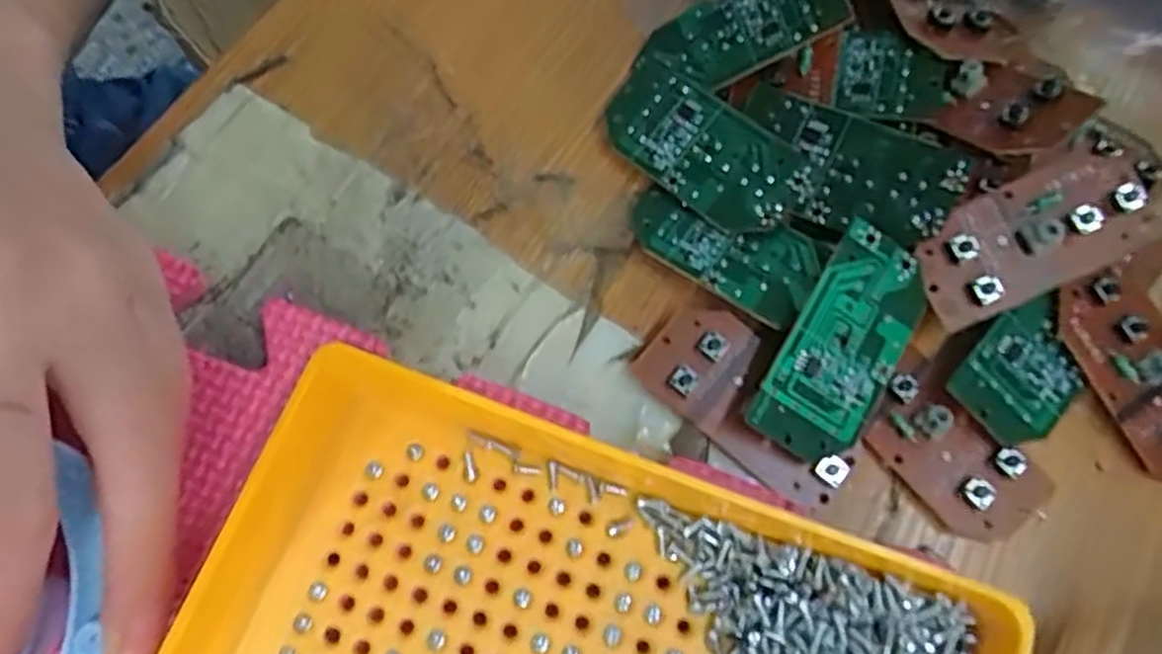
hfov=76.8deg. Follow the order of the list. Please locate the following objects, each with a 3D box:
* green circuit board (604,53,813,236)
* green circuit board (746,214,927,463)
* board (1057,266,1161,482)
[{"bbox_3d":[0.033,-0.051,0.208,0.062,0.005,0.029,41,92,16],"label":"green circuit board"},{"bbox_3d":[0.067,0.005,0.185,0.030,0.004,0.059,33,81,-9],"label":"green circuit board"},{"bbox_3d":[0.147,0.013,0.189,0.027,0.010,0.058,-33,86,-10],"label":"board"}]

